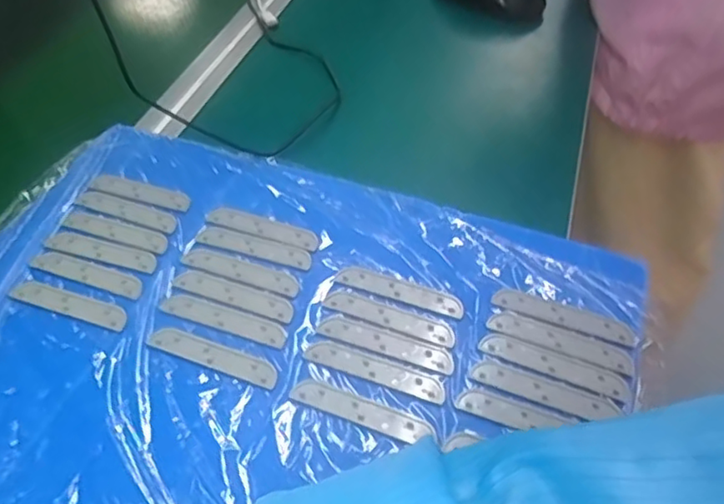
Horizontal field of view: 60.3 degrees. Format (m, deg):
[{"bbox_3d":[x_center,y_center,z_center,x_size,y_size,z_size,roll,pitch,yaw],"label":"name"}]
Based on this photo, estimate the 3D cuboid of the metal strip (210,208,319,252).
[{"bbox_3d":[-0.064,-0.017,0.405,0.078,0.004,0.015,16,51,16],"label":"metal strip"}]

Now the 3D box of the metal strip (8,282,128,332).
[{"bbox_3d":[-0.173,0.030,0.368,0.078,0.004,0.014,16,51,15],"label":"metal strip"}]

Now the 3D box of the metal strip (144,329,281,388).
[{"bbox_3d":[-0.082,0.056,0.343,0.078,0.004,0.014,16,51,16],"label":"metal strip"}]

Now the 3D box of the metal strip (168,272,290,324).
[{"bbox_3d":[-0.076,0.025,0.371,0.077,0.004,0.014,17,51,16],"label":"metal strip"}]

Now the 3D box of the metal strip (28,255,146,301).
[{"bbox_3d":[-0.170,0.013,0.386,0.080,0.004,0.015,15,51,15],"label":"metal strip"}]

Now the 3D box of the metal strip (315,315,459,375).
[{"bbox_3d":[0.014,0.050,0.346,0.077,0.004,0.016,17,51,16],"label":"metal strip"}]

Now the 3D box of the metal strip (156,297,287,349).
[{"bbox_3d":[-0.080,0.039,0.359,0.078,0.004,0.014,15,51,15],"label":"metal strip"}]

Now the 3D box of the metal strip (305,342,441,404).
[{"bbox_3d":[0.007,0.062,0.334,0.077,0.004,0.014,16,51,16],"label":"metal strip"}]

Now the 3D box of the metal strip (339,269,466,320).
[{"bbox_3d":[0.023,0.022,0.369,0.077,0.004,0.016,15,50,17],"label":"metal strip"}]

